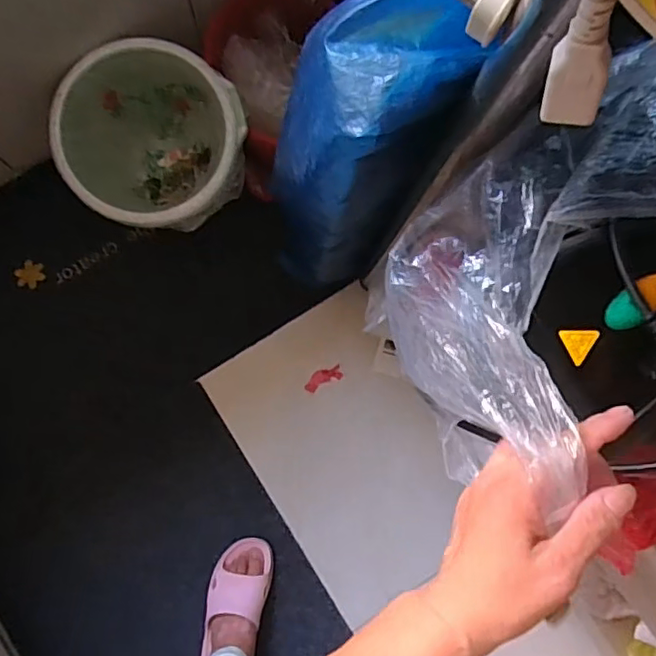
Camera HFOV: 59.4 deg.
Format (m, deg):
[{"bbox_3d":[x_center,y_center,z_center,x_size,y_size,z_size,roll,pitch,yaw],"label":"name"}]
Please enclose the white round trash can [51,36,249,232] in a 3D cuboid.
[{"bbox_3d":[-0.260,-0.264,0.920,0.242,0.257,0.247,0,84,-3],"label":"white round trash can"}]

